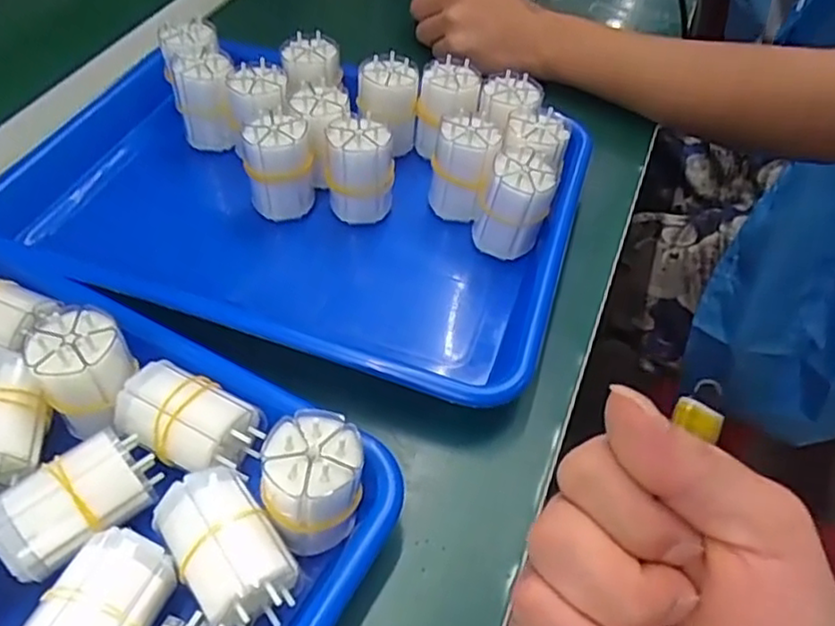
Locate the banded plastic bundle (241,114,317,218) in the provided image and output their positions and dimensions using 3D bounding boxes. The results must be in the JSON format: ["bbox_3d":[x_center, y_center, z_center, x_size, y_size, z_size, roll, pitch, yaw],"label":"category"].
[{"bbox_3d":[-0.084,-0.088,0.414,0.038,0.057,0.034,-8,49,-7],"label":"banded plastic bundle"}]

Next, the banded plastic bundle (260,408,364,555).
[{"bbox_3d":[-0.043,0.072,0.283,0.040,0.053,0.041,-8,49,-7],"label":"banded plastic bundle"}]

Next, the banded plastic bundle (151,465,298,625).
[{"bbox_3d":[-0.077,0.094,0.273,0.038,0.032,0.060,-30,55,-24],"label":"banded plastic bundle"}]

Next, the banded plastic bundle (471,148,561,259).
[{"bbox_3d":[0.058,-0.063,0.400,0.044,0.055,0.040,15,50,13],"label":"banded plastic bundle"}]

